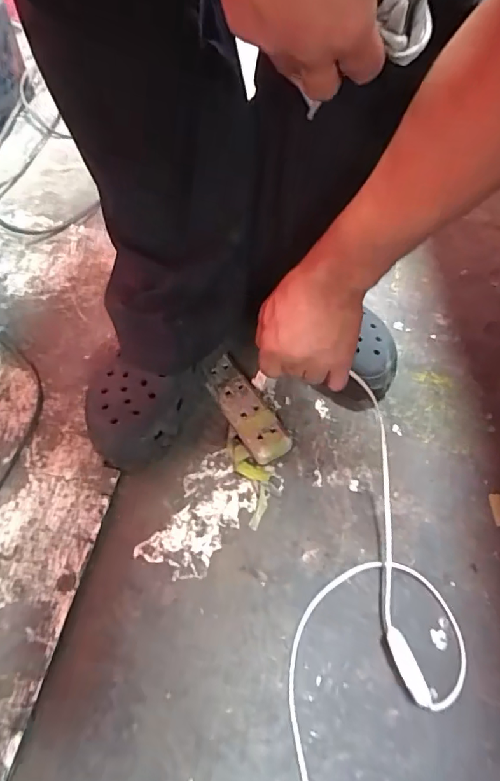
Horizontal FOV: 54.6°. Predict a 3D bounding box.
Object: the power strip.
[{"bbox_3d":[-0.006,0.021,0.554,0.046,0.034,0.137,-27,61,-18],"label":"power strip"}]

